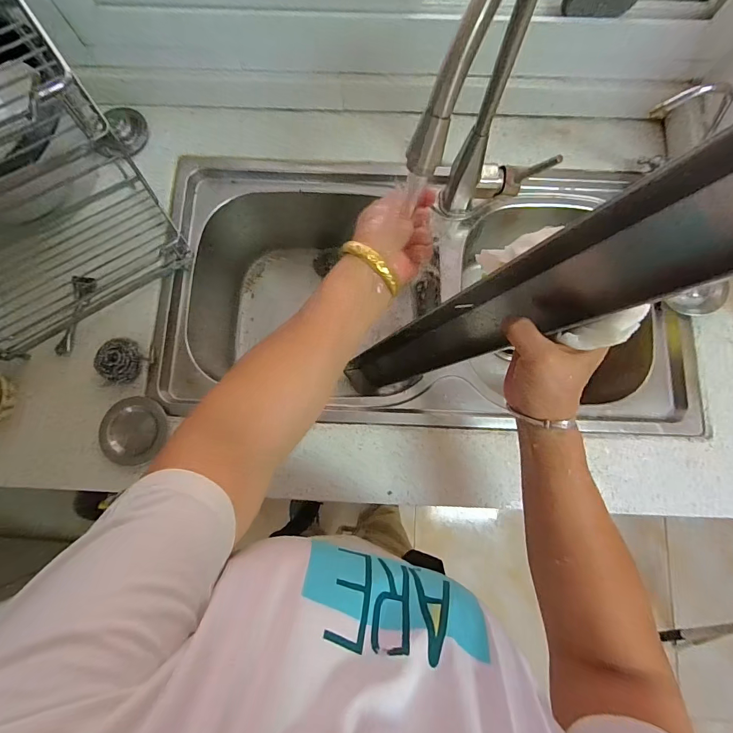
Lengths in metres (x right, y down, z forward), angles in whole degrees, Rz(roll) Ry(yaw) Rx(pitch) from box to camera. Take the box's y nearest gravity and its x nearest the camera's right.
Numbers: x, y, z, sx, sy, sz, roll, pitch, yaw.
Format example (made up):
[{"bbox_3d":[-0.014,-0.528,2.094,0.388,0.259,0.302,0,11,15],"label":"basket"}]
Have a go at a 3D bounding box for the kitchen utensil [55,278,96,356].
[{"bbox_3d":[-0.396,-0.069,0.533,0.028,0.009,0.110,7,80,1],"label":"kitchen utensil"}]

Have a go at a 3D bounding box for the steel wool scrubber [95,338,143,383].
[{"bbox_3d":[-0.324,-0.008,0.515,0.054,0.027,0.056,0,80,0],"label":"steel wool scrubber"}]

